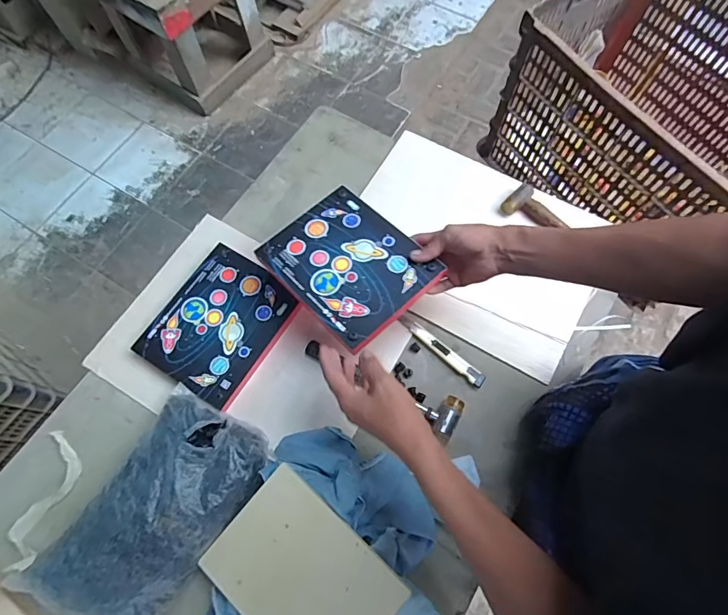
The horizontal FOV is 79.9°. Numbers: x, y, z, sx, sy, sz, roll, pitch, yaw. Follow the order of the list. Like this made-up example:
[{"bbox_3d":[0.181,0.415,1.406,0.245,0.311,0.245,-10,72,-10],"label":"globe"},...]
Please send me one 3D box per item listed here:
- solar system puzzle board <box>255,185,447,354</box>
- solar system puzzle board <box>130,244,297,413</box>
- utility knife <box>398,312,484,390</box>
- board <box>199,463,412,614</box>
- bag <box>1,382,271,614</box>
[{"bbox_3d":[-0.021,-0.063,0.584,0.167,0.029,0.204,-40,76,-16],"label":"solar system puzzle board"},{"bbox_3d":[-0.213,0.021,0.644,0.169,0.019,0.202,32,71,10],"label":"solar system puzzle board"},{"bbox_3d":[0.115,0.060,0.647,0.154,0.008,0.022,40,73,12],"label":"utility knife"},{"bbox_3d":[-0.073,0.314,0.505,0.202,0.011,0.156,39,87,14],"label":"board"},{"bbox_3d":[-0.278,0.247,0.534,0.208,0.050,0.297,30,71,9],"label":"bag"}]

